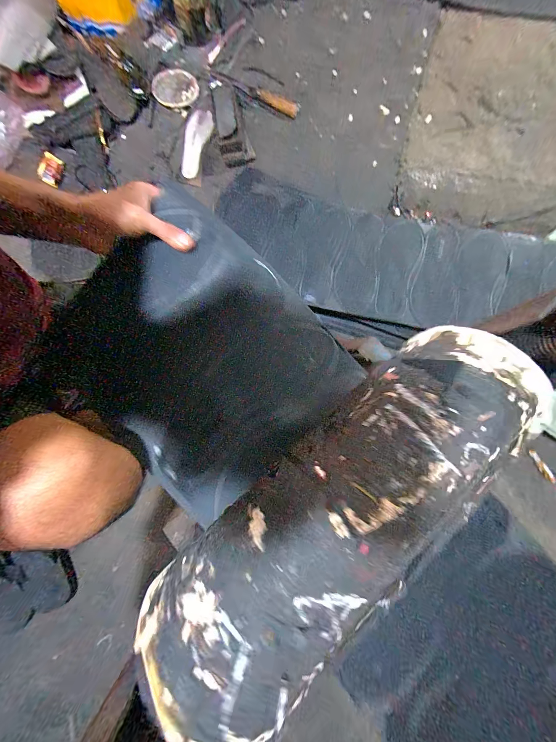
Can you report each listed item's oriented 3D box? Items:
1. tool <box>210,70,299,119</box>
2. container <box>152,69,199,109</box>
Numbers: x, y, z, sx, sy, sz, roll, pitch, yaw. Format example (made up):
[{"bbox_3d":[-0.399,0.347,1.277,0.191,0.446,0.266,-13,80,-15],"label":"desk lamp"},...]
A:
[{"bbox_3d":[-0.069,-0.801,0.738,0.287,0.036,0.033,35,80,6],"label":"tool"},{"bbox_3d":[-0.296,-0.826,0.755,0.115,0.027,0.115,0,79,-1],"label":"container"}]

